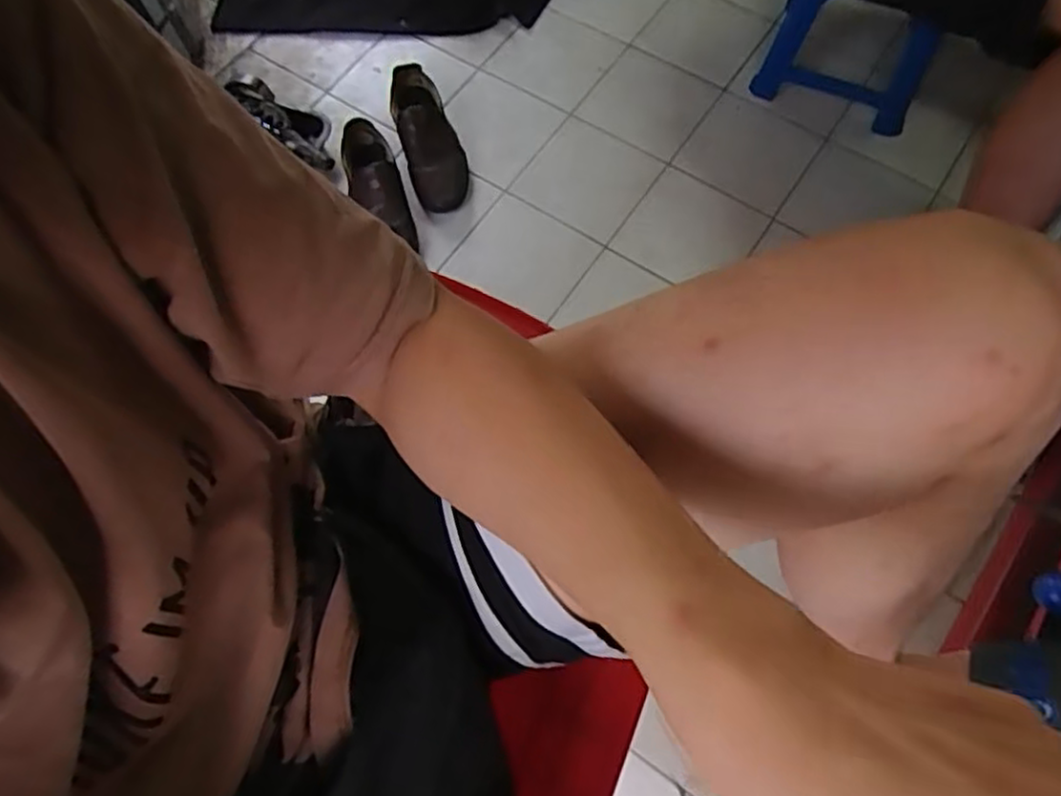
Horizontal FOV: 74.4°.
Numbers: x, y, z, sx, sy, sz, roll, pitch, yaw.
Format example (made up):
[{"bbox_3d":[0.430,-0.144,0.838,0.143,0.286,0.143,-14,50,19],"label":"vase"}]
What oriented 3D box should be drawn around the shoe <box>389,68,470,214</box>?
[{"bbox_3d":[-0.172,-0.448,1.169,0.097,0.093,0.256,-18,69,-6],"label":"shoe"}]

